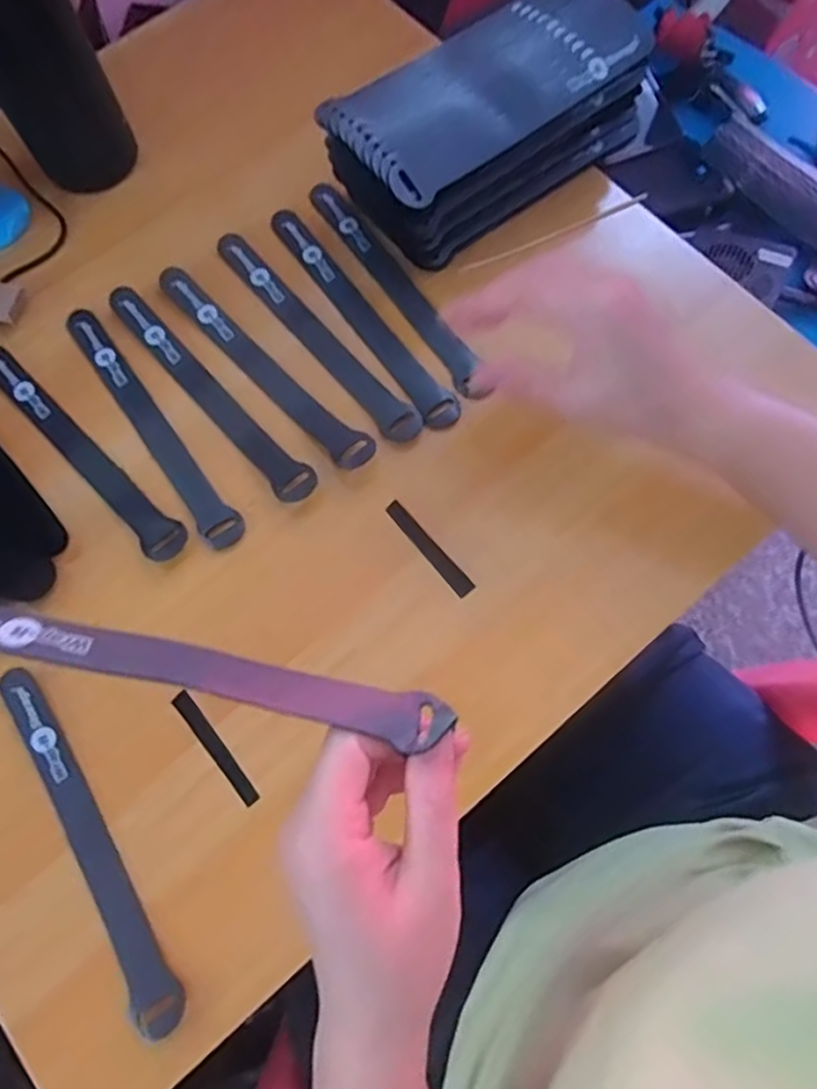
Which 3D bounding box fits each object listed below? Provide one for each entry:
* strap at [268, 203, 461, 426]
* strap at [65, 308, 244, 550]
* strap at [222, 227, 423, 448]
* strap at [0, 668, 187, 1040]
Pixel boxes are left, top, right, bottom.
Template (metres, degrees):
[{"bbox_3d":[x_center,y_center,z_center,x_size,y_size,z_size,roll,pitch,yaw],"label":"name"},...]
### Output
[{"bbox_3d":[-0.032,-0.152,0.439,0.022,0.011,0.199,-35,76,-8],"label":"strap"},{"bbox_3d":[-0.162,-0.077,0.418,0.023,0.007,0.197,-37,76,-9],"label":"strap"},{"bbox_3d":[-0.062,-0.138,0.436,0.022,0.008,0.196,-40,77,-10],"label":"strap"},{"bbox_3d":[-0.166,0.150,0.346,0.022,0.011,0.194,-33,76,-8],"label":"strap"}]

